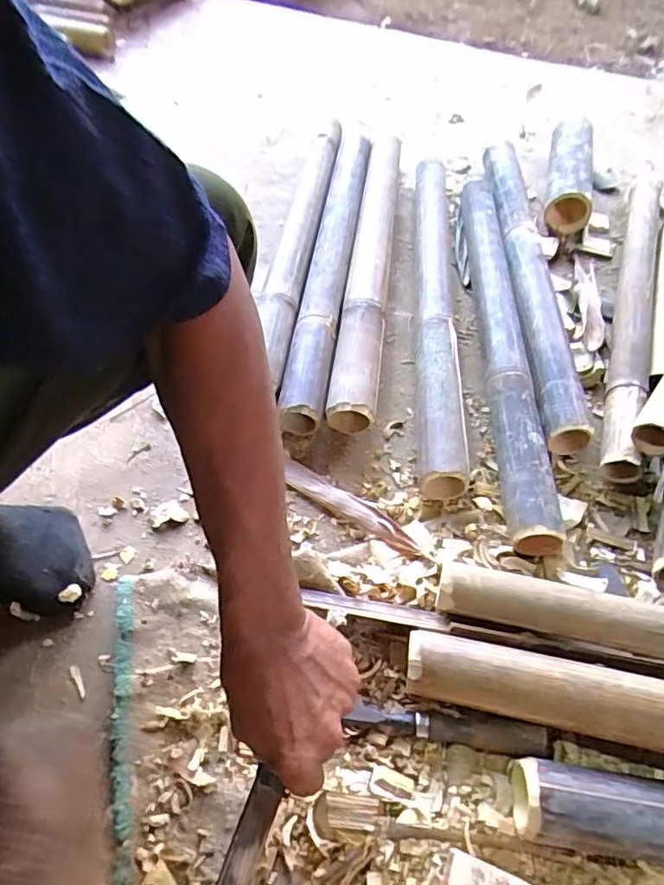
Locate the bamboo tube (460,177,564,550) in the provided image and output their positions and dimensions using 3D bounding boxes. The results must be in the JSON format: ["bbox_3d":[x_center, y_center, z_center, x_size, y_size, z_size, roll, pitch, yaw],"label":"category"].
[{"bbox_3d":[0.223,-0.155,0.748,0.061,0.058,0.640,2,56,0],"label":"bamboo tube"}]

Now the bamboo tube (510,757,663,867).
[{"bbox_3d":[0.275,0.302,0.431,0.254,0.057,0.056,8,56,3],"label":"bamboo tube"}]

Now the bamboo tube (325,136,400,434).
[{"bbox_3d":[0.060,-0.282,0.829,0.063,0.073,0.634,6,56,3],"label":"bamboo tube"}]

